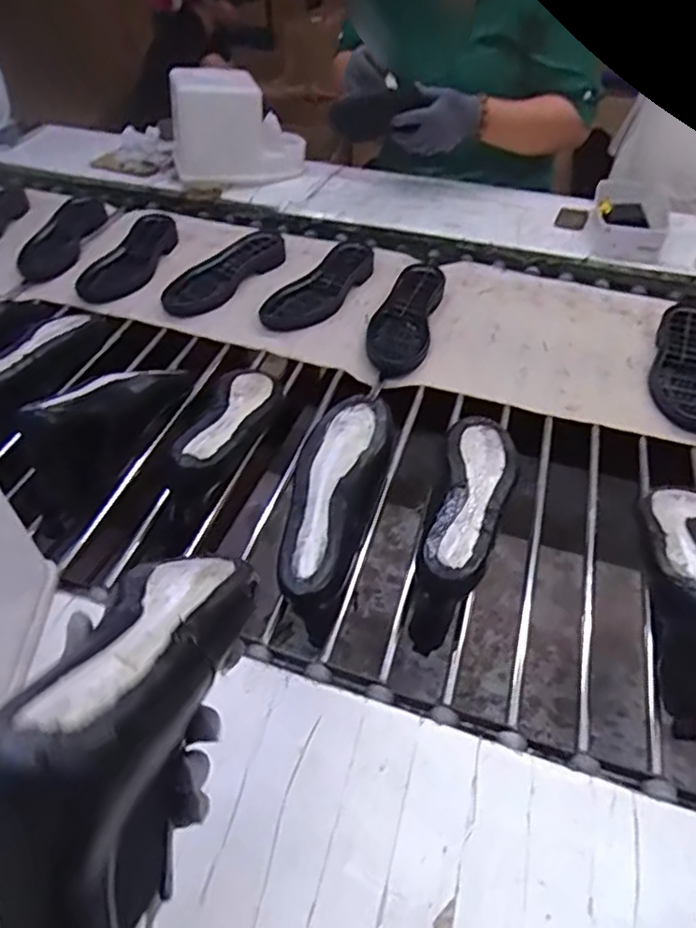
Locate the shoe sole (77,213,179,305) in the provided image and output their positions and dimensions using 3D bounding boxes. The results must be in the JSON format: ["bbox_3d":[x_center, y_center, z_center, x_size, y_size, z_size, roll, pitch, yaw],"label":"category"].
[{"bbox_3d":[-0.375,-0.365,1.083,0.108,0.022,0.258,7,48,9],"label":"shoe sole"}]

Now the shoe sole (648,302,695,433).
[{"bbox_3d":[0.468,-0.140,0.860,0.090,0.025,0.249,11,48,13],"label":"shoe sole"}]

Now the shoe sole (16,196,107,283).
[{"bbox_3d":[-0.528,-0.420,1.162,0.096,0.048,0.273,3,47,6],"label":"shoe sole"}]

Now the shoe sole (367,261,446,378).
[{"bbox_3d":[0.089,-0.228,0.947,0.089,0.023,0.257,10,48,12],"label":"shoe sole"}]

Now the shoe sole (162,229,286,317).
[{"bbox_3d":[-0.209,-0.327,1.044,0.101,0.027,0.255,30,55,27],"label":"shoe sole"}]

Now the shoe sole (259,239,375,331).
[{"bbox_3d":[-0.037,-0.295,1.017,0.100,0.023,0.267,23,52,23],"label":"shoe sole"}]

